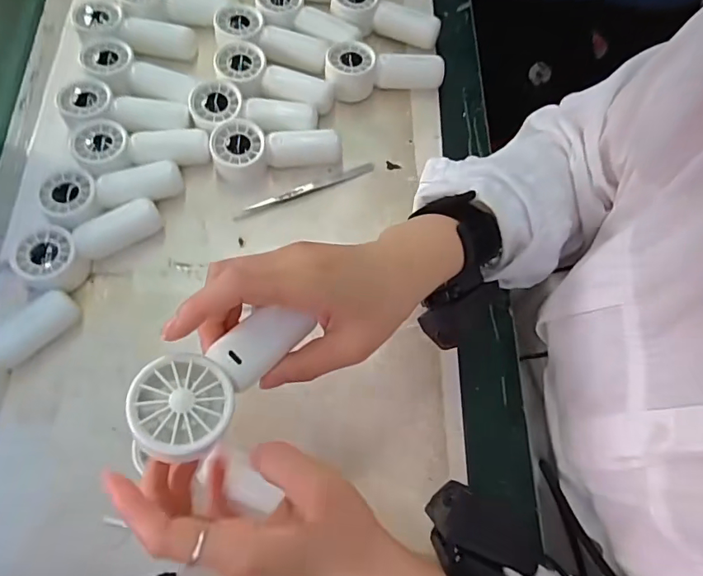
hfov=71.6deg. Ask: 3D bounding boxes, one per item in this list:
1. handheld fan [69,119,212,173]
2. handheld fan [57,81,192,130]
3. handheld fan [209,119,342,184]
[{"bbox_3d":[-0.181,-0.124,0.427,0.108,0.031,0.048,-15,69,-6],"label":"handheld fan"},{"bbox_3d":[-0.201,-0.153,0.437,0.113,0.031,0.049,11,69,4],"label":"handheld fan"},{"bbox_3d":[-0.065,-0.120,0.430,0.109,0.033,0.042,-1,69,-1],"label":"handheld fan"}]

